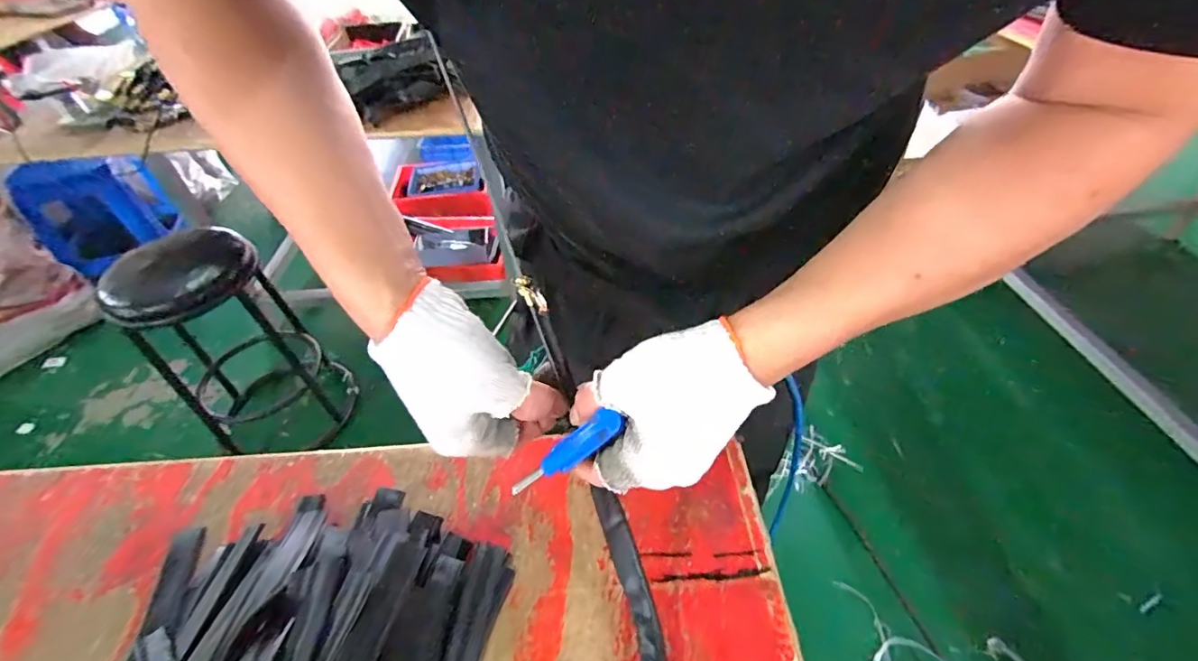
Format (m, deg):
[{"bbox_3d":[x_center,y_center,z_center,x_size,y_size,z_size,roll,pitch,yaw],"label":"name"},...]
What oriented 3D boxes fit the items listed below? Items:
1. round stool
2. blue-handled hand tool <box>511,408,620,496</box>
[{"bbox_3d":[-0.972,0.023,1.358,0.404,0.571,0.320,27,52,27],"label":"round stool"},{"bbox_3d":[-0.021,0.076,0.318,0.077,0.011,0.016,-37,48,3],"label":"blue-handled hand tool"}]

